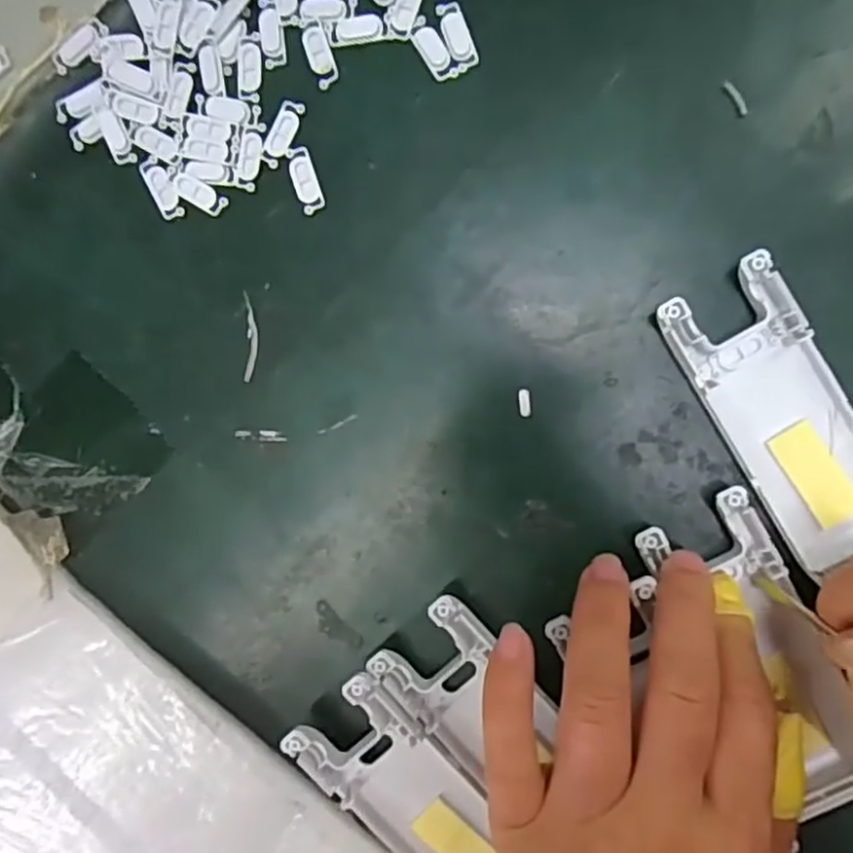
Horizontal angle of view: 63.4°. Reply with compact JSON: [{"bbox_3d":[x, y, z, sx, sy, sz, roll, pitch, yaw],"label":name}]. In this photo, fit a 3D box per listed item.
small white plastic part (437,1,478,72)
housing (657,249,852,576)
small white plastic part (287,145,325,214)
[{"bbox_3d":[0.011,-0.135,0.238,0.009,0.004,0.023,-19,89,7],"label":"small white plastic part"},{"bbox_3d":[0.119,-0.003,0.228,0.040,0.012,0.102,-30,88,7],"label":"housing"},{"bbox_3d":[-0.043,-0.088,0.245,0.009,0.004,0.024,-18,89,7],"label":"small white plastic part"}]

